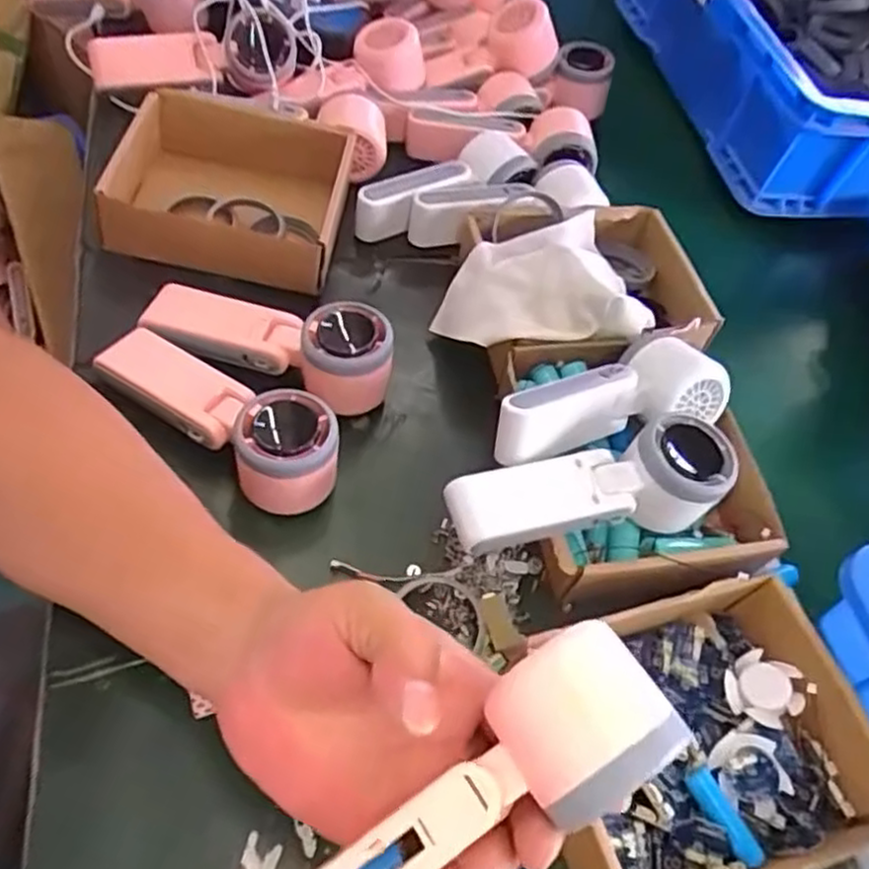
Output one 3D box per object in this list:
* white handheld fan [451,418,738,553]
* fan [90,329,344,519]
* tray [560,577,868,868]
[{"bbox_3d":[0.093,0.035,0.419,0.171,0.040,0.058,-11,59,-20],"label":"white handheld fan"},{"bbox_3d":[-0.129,-0.020,0.441,0.168,0.043,0.065,39,56,15],"label":"fan"},{"bbox_3d":[0.138,0.160,0.382,0.167,0.045,0.141,-6,58,-17],"label":"tray"}]

